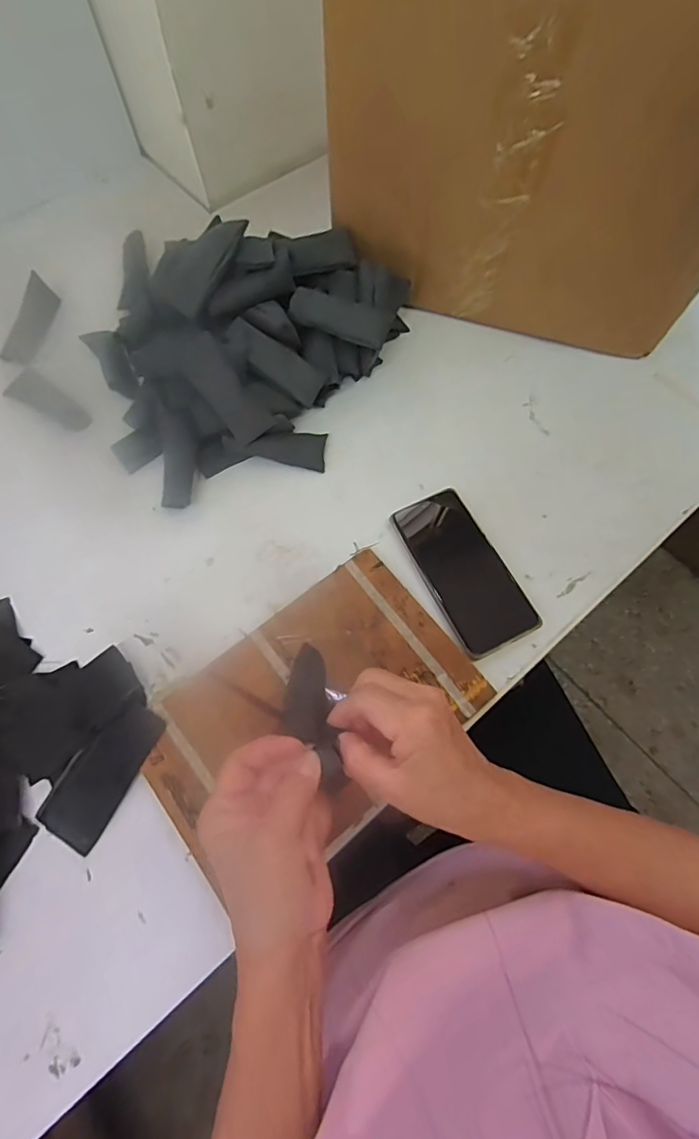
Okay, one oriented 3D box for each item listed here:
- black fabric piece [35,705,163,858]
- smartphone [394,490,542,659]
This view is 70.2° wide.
[{"bbox_3d":[-0.204,0.168,0.415,0.054,0.016,0.116,29,71,12],"label":"black fabric piece"},{"bbox_3d":[0.108,0.000,0.471,0.074,0.017,0.158,-25,70,-9],"label":"smartphone"}]

